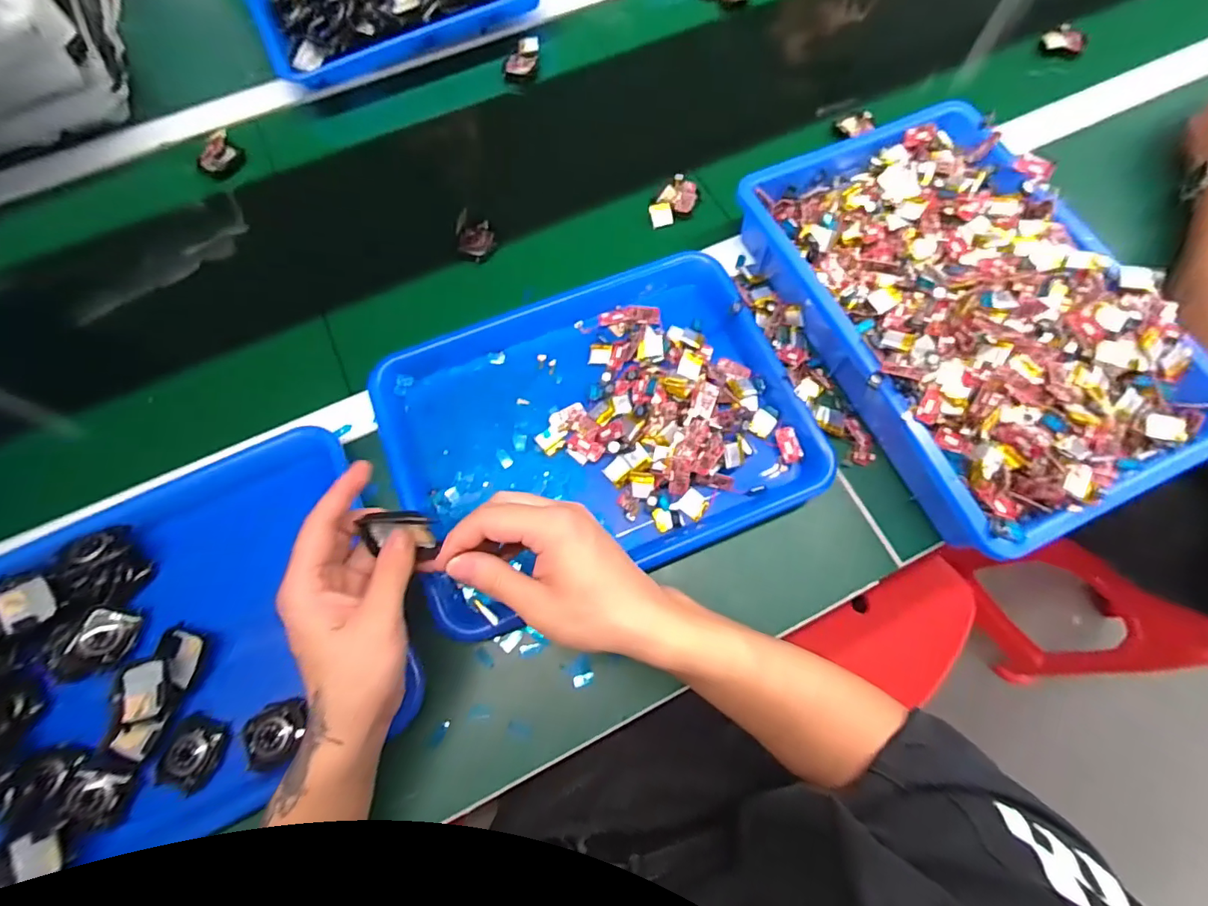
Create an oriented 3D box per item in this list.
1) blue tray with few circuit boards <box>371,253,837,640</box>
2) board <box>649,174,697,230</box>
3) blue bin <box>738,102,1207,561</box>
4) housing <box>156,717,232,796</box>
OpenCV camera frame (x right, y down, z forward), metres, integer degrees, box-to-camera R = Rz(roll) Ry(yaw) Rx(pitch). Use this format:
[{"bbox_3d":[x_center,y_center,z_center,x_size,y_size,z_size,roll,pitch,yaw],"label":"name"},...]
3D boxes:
[{"bbox_3d":[-0.009,-0.028,0.437,0.334,0.037,0.258,-21,73,-6],"label":"blue tray with few circuit boards"},{"bbox_3d":[0.069,-0.254,0.526,0.038,0.020,0.057,35,75,11],"label":"board"},{"bbox_3d":[0.301,-0.126,0.436,0.242,0.078,0.378,-22,73,-7],"label":"blue bin"},{"bbox_3d":[-0.292,0.213,0.366,0.042,0.011,0.044,12,72,4],"label":"housing"}]

